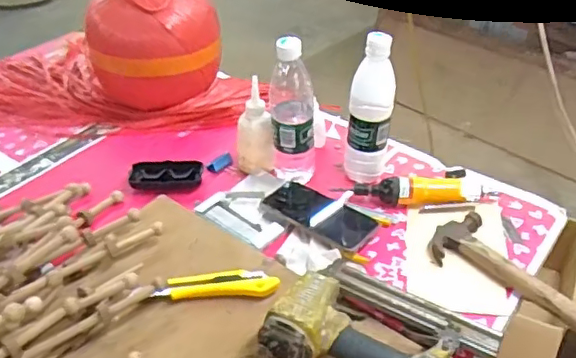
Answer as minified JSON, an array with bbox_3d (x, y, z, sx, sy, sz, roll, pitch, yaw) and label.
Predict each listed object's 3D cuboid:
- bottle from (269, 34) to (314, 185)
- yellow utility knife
[{"bbox_3d":[0.006,-0.091,0.845,0.068,0.229,0.056,1,38,1],"label":"bottle"},{"bbox_3d":[-0.087,0.126,0.710,0.146,0.020,0.036,-3,38,-4],"label":"yellow utility knife"}]

